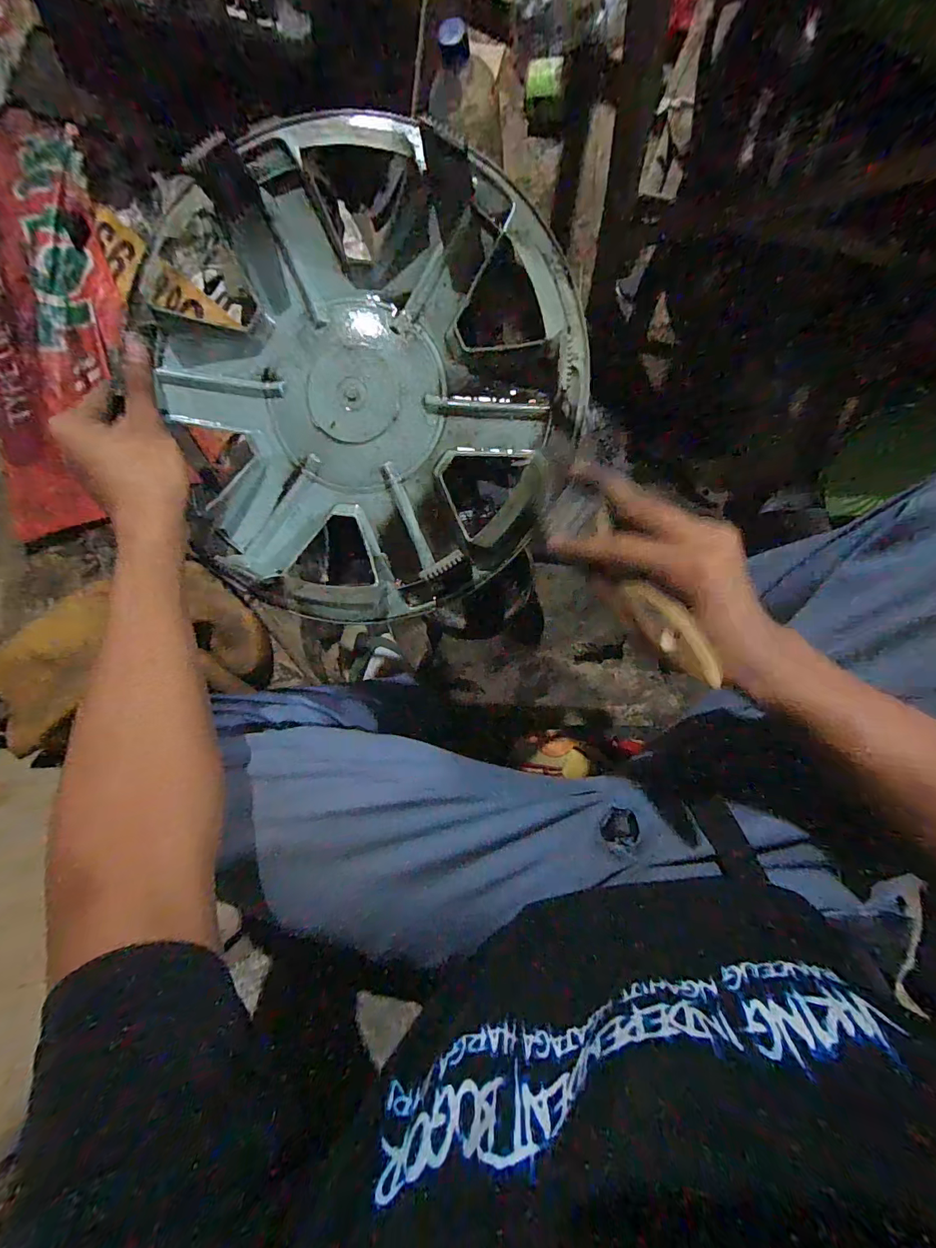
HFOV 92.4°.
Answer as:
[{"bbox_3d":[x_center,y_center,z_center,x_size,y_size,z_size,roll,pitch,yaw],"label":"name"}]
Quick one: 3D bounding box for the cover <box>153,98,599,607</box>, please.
[{"bbox_3d":[-0.075,-0.181,0.346,0.314,0.072,0.338,-9,88,8],"label":"cover"}]

